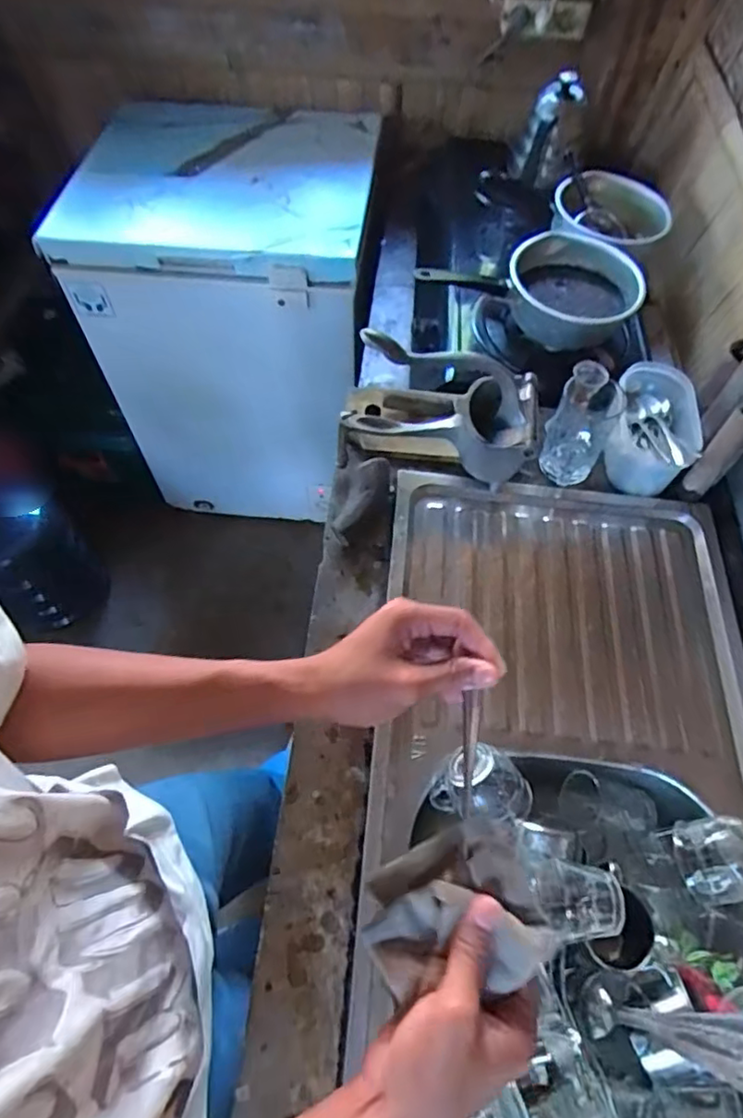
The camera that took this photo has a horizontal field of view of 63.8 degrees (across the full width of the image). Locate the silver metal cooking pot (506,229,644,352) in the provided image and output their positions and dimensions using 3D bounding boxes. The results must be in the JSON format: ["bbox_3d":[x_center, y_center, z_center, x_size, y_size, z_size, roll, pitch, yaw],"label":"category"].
[{"bbox_3d":[0.306,-0.412,0.926,0.181,0.108,0.170,0,60,-1],"label":"silver metal cooking pot"}]

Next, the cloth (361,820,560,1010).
[{"bbox_3d":[0.049,0.218,0.368,0.102,0.044,0.083,-15,61,-10],"label":"cloth"}]

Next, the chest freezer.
[{"bbox_3d":[-0.315,-0.565,1.503,0.588,0.790,0.518,4,60,1],"label":"chest freezer"}]

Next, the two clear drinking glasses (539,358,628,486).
[{"bbox_3d":[0.264,-0.168,0.759,0.073,0.108,0.112,28,63,14],"label":"two clear drinking glasses"}]

